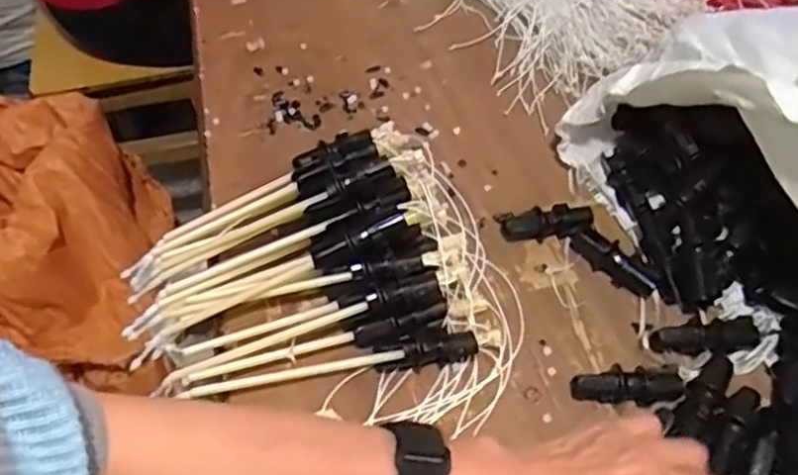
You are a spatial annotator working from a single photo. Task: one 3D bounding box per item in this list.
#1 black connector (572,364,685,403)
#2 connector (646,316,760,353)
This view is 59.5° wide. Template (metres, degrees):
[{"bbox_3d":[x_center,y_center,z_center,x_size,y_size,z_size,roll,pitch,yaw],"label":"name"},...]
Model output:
[{"bbox_3d":[0.145,0.094,0.445,0.068,0.017,0.020,-5,54,0],"label":"black connector"},{"bbox_3d":[0.203,0.066,0.464,0.068,0.015,0.021,-6,54,-1],"label":"connector"}]

